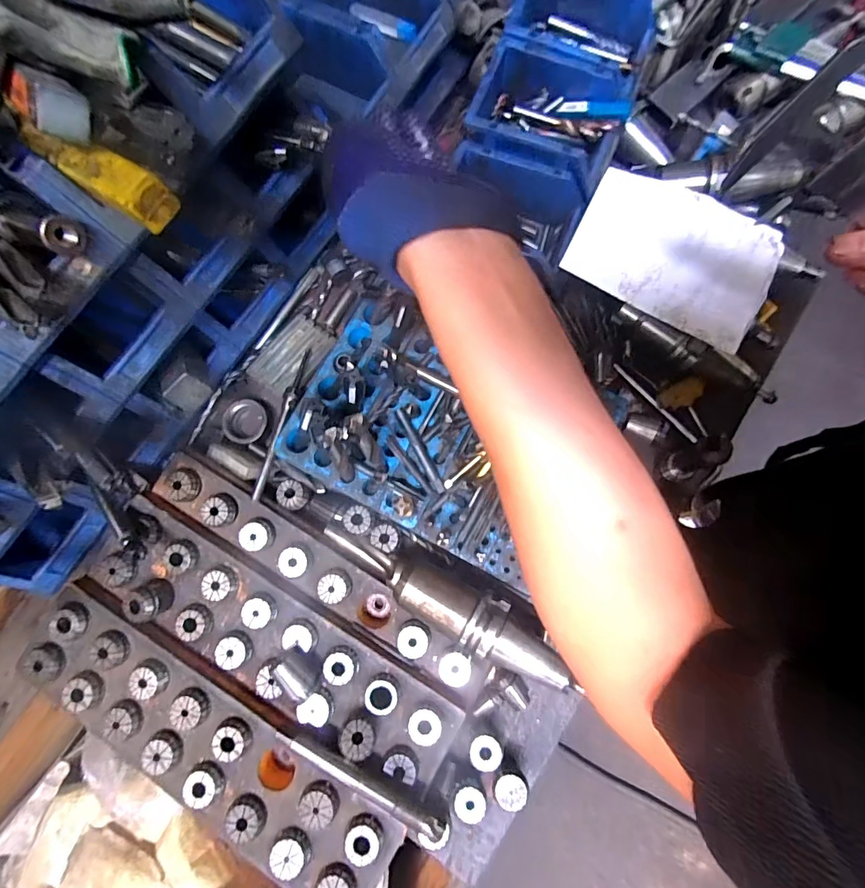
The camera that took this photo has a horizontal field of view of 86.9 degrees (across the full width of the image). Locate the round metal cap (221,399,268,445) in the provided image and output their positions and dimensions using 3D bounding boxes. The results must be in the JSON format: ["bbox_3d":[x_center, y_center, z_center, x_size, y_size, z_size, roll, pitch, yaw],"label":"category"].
[{"bbox_3d":[-0.208,-0.025,0.502,0.043,0.019,0.048,7,78,3],"label":"round metal cap"}]

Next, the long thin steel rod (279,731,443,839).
[{"bbox_3d":[-0.061,0.282,0.382,0.153,0.016,0.017,27,80,6],"label":"long thin steel rod"}]

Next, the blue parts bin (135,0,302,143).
[{"bbox_3d":[-0.198,-0.315,0.336,0.162,0.059,0.112,33,81,7],"label":"blue parts bin"}]

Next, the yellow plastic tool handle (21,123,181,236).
[{"bbox_3d":[-0.215,-0.172,0.290,0.104,0.024,0.028,29,80,7],"label":"yellow plastic tool handle"}]

